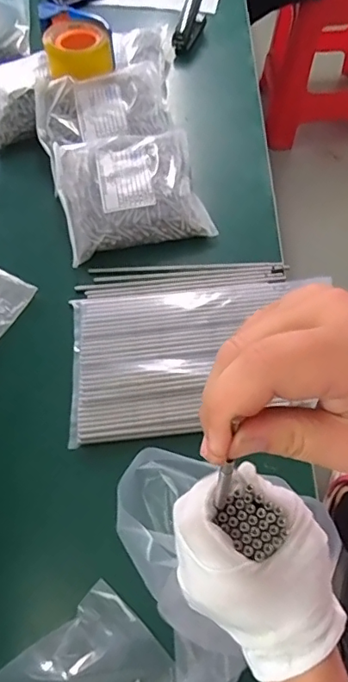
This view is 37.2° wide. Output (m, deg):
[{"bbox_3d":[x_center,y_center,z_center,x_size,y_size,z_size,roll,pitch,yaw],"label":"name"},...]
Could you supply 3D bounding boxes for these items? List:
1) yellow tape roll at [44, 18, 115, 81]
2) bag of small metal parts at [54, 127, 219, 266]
[{"bbox_3d":[-0.148,-0.457,0.812,0.097,0.057,0.097,-1,61,2],"label":"yellow tape roll"},{"bbox_3d":[-0.061,-0.218,0.730,0.196,0.052,0.187,-13,61,-4],"label":"bag of small metal parts"}]

